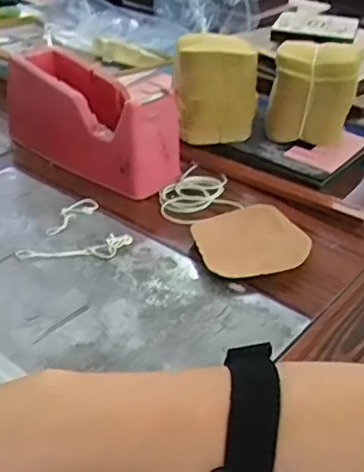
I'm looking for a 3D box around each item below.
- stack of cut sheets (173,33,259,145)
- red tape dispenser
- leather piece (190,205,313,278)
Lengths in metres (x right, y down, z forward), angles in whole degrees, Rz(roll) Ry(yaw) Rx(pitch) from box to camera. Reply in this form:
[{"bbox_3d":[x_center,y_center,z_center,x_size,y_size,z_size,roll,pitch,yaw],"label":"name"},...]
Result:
[{"bbox_3d":[0.035,-0.158,0.657,0.089,0.095,0.062,3,34,-1],"label":"stack of cut sheets"},{"bbox_3d":[-0.094,-0.122,0.631,0.201,0.083,0.071,26,40,29],"label":"red tape dispenser"},{"bbox_3d":[0.064,0.005,0.527,0.103,0.012,0.075,-17,50,-26],"label":"leather piece"}]

